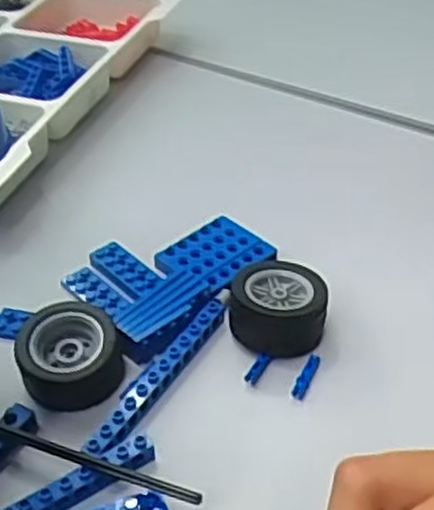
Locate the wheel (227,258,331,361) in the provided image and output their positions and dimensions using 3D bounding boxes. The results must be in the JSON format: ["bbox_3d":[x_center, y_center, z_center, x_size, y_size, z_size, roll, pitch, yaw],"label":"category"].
[{"bbox_3d":[0.028,0.024,0.351,0.042,0.024,0.039,0,41,0],"label":"wheel"}]

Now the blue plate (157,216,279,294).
[{"bbox_3d":[-0.001,-0.002,0.387,0.046,0.004,0.041,-32,50,-32],"label":"blue plate"}]

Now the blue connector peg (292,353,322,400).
[{"bbox_3d":[0.039,0.052,0.334,0.006,0.006,0.023,17,44,19],"label":"blue connector peg"}]

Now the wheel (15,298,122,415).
[{"bbox_3d":[-0.061,0.040,0.326,0.041,0.022,0.036,-9,42,-11],"label":"wheel"}]

